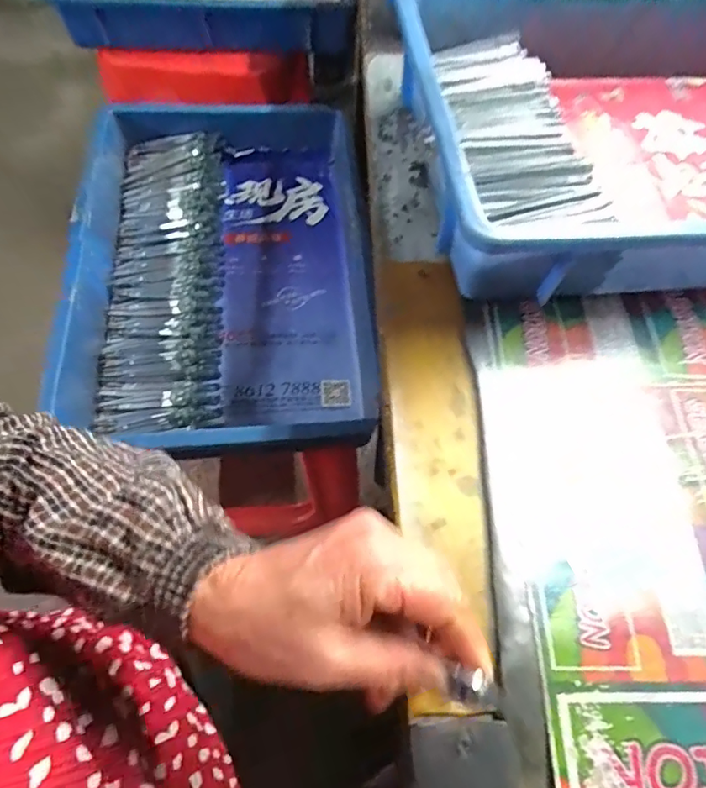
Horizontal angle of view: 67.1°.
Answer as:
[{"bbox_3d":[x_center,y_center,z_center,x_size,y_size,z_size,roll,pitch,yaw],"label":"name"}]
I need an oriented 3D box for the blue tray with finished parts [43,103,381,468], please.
[{"bbox_3d":[-0.136,-0.136,0.563,0.297,0.075,0.432,0,62,-4],"label":"blue tray with finished parts"}]

